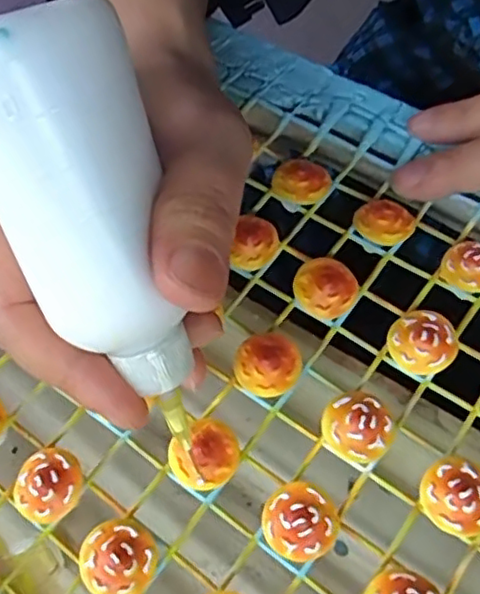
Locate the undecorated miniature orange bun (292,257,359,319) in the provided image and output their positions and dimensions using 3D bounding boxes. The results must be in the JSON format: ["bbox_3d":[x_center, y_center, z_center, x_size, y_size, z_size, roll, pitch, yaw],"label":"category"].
[{"bbox_3d":[0.027,-0.003,0.200,0.018,0.009,0.019,-3,63,5],"label":"undecorated miniature orange bun"}]

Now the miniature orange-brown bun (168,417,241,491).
[{"bbox_3d":[-0.010,0.045,0.178,0.019,0.009,0.017,-37,65,-12],"label":"miniature orange-brown bun"}]

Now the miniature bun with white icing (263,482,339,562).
[{"bbox_3d":[0.016,0.060,0.167,0.019,0.009,0.019,-3,63,5],"label":"miniature bun with white icing"}]

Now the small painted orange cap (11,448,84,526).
[{"bbox_3d":[-0.054,0.053,0.177,0.019,0.008,0.019,-3,63,5],"label":"small painted orange cap"}]

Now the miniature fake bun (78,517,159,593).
[{"bbox_3d":[-0.032,0.069,0.165,0.019,0.008,0.019,-3,63,5],"label":"miniature fake bun"}]

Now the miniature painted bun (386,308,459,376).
[{"bbox_3d":[0.055,0.013,0.188,0.019,0.010,0.019,-3,63,5],"label":"miniature painted bun"}]

